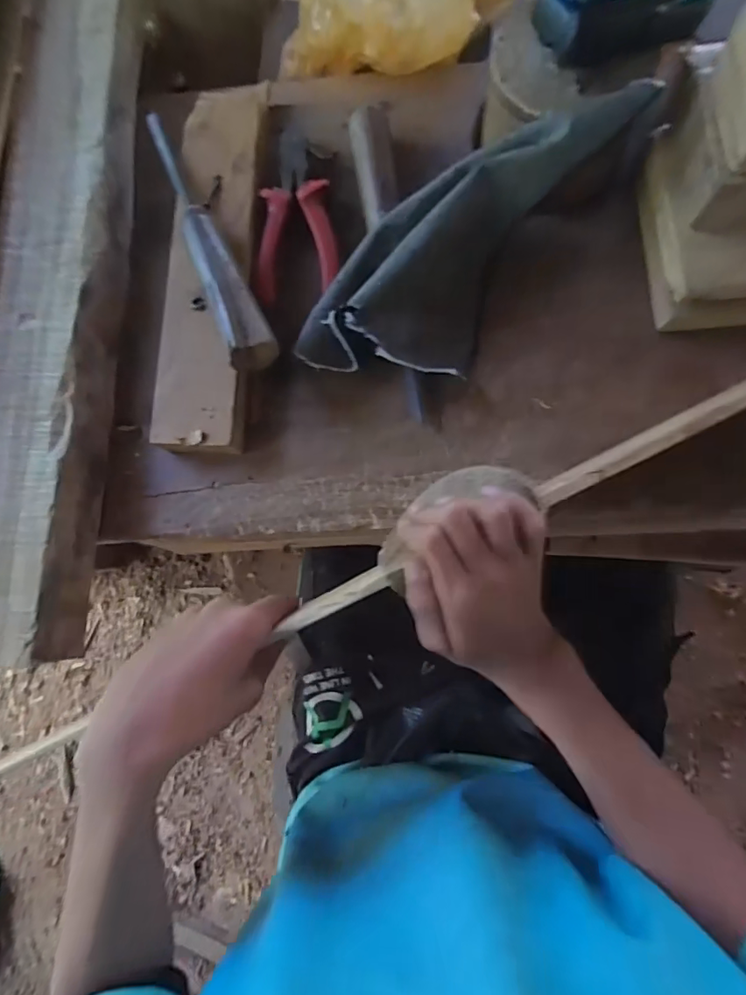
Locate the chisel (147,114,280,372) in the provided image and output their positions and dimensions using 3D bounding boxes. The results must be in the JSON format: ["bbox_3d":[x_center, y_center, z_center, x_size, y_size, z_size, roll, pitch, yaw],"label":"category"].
[{"bbox_3d":[-0.114,-0.187,0.352,0.030,0.033,0.221,-22,80,0],"label":"chisel"}]

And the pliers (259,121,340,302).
[{"bbox_3d":[-0.060,-0.215,0.381,0.057,0.015,0.145,-8,80,3],"label":"pliers"}]

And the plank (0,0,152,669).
[{"bbox_3d":[-0.234,-0.202,0.376,0.094,0.039,0.626,0,81,4],"label":"plank"}]

